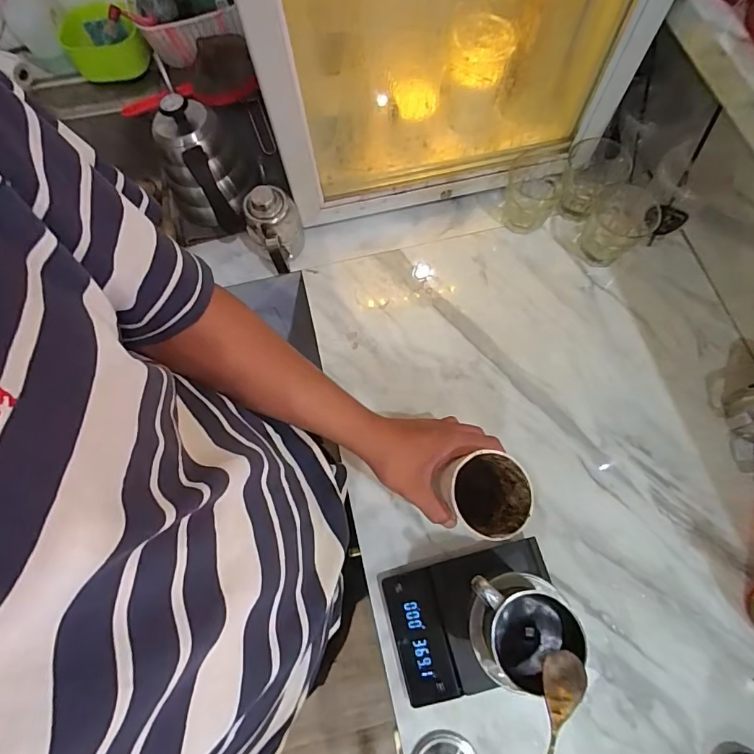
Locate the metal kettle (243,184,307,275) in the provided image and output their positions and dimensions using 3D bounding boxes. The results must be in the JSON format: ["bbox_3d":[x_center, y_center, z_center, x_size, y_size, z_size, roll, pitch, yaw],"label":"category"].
[{"bbox_3d":[-0.136,-0.193,0.621,0.071,0.110,0.085,-16,71,-4],"label":"metal kettle"}]

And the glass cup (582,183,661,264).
[{"bbox_3d":[0.330,-0.206,0.624,0.079,0.083,0.076,-1,71,2],"label":"glass cup"}]

